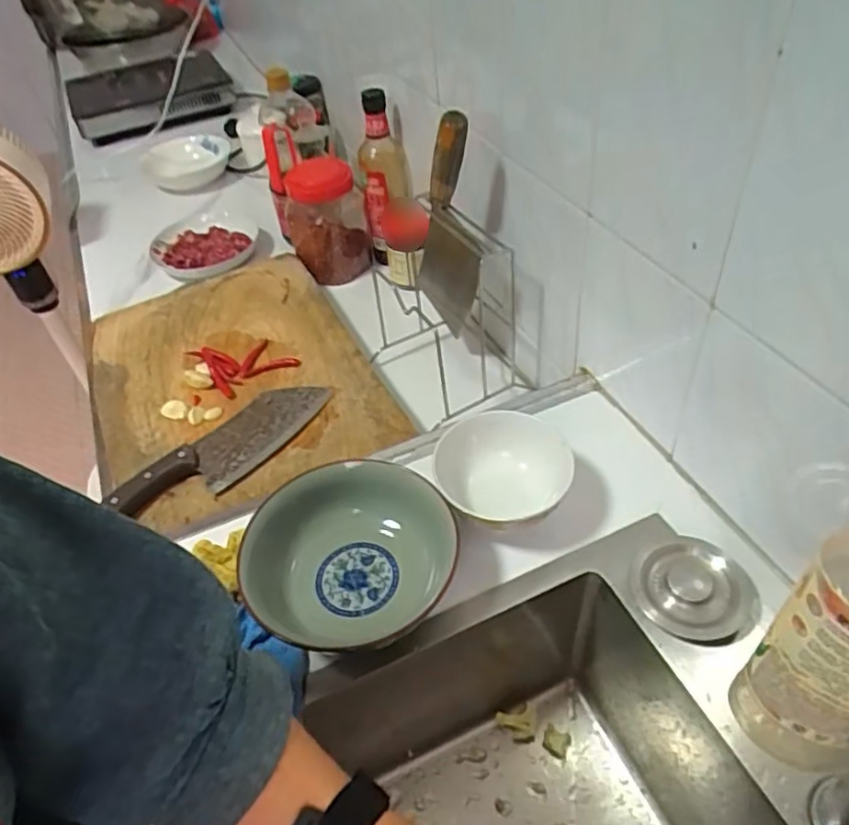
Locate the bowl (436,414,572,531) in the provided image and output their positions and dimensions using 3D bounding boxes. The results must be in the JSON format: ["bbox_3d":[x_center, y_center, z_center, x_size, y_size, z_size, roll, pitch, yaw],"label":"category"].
[{"bbox_3d":[0.060,0.057,0.541,0.102,0.059,0.104,-3,45,3],"label":"bowl"}]

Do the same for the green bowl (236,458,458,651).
[{"bbox_3d":[-0.055,0.116,0.502,0.135,0.070,0.153,13,49,18],"label":"green bowl"}]

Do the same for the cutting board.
[{"bbox_3d":[-0.233,-0.045,0.783,0.310,0.028,0.399,-22,47,-14],"label":"cutting board"}]

